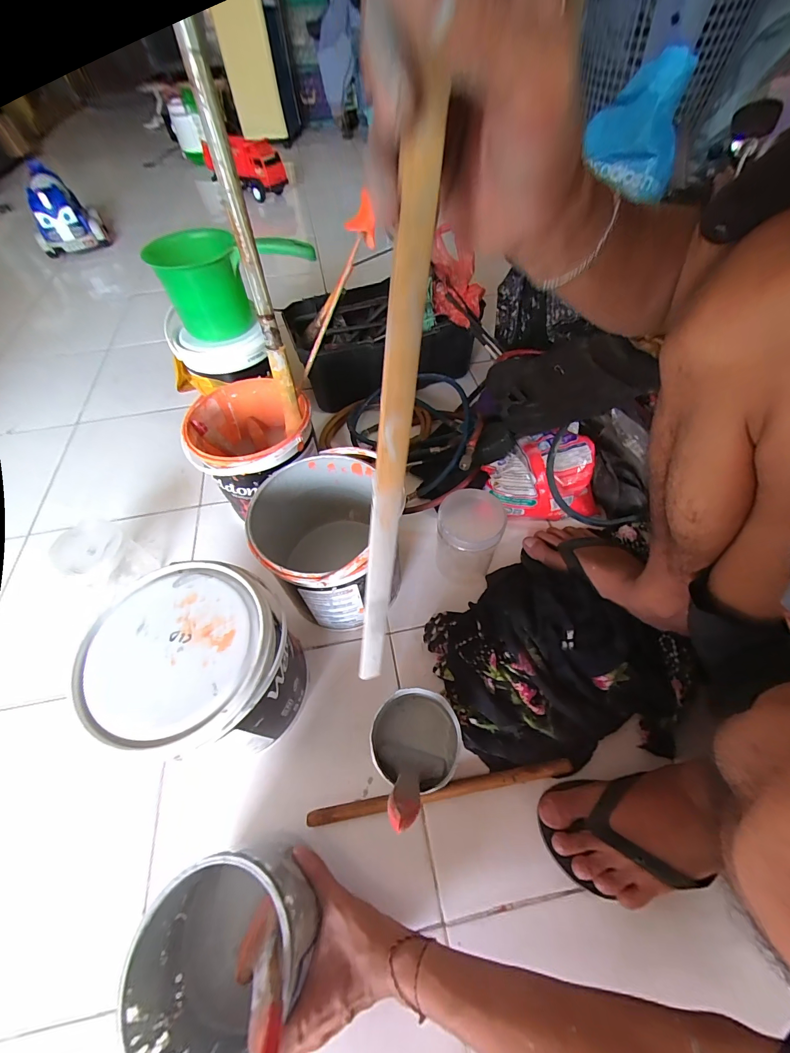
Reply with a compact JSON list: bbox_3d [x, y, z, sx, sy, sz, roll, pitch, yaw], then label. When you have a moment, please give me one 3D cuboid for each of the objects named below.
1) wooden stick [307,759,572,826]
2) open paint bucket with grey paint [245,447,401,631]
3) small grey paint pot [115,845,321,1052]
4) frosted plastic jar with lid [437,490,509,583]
[{"bbox_3d":[0.054,0.308,0.430,0.306,0.011,0.017,-9,56,-4],"label":"wooden stick"},{"bbox_3d":[-0.088,0.034,0.512,0.176,0.206,0.191,-1,56,2],"label":"open paint bucket with grey paint"},{"bbox_3d":[-0.137,0.349,0.308,0.114,0.105,0.128,36,63,27],"label":"small grey paint pot"},{"bbox_3d":[0.105,0.021,0.535,0.088,0.128,0.083,-1,56,2],"label":"frosted plastic jar with lid"}]

